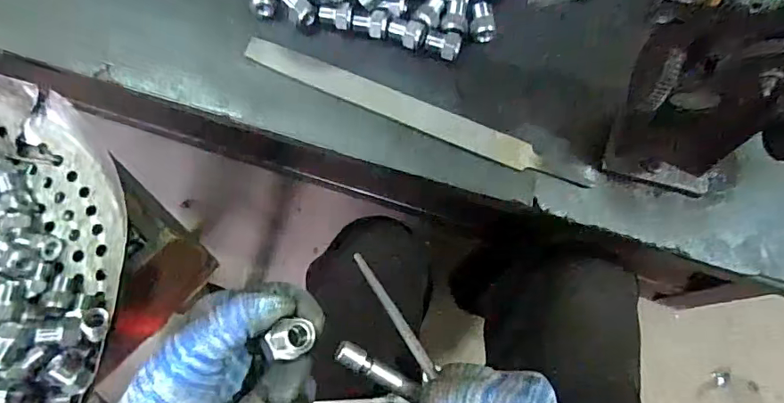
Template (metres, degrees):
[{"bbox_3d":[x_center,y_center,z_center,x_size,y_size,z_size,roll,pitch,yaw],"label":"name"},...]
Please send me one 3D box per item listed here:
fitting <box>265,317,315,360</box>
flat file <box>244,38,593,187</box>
[{"bbox_3d":[-0.055,0.074,0.269,0.024,0.008,0.017,-30,79,-6],"label":"fitting"},{"bbox_3d":[0.016,-0.072,0.409,0.290,0.010,0.020,24,75,5],"label":"flat file"}]

